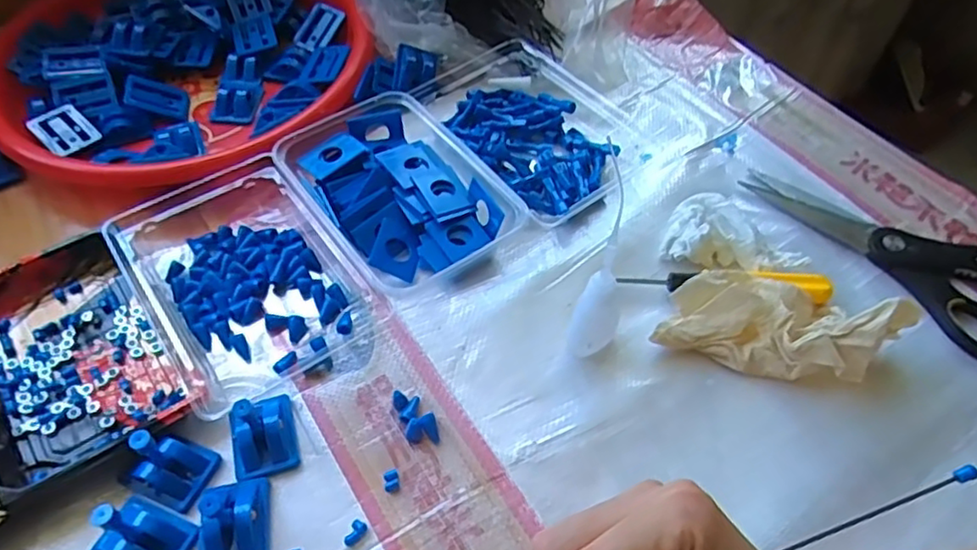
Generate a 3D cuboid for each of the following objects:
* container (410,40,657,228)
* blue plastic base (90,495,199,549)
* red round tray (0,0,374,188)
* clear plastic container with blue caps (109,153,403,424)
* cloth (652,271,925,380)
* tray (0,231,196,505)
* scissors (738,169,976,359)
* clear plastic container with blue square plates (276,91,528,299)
[{"bbox_3d":[0.038,-0.125,0.500,0.124,0.034,0.179,-30,59,-20],"label":"container"},{"bbox_3d":[-0.174,0.124,0.309,0.043,0.044,0.035,18,56,13],"label":"blue plastic base"},{"bbox_3d":[-0.252,-0.192,0.538,0.287,0.042,0.301,0,54,0],"label":"red round tray"},{"bbox_3d":[-0.158,-0.004,0.412,0.119,0.031,0.184,-32,60,-21],"label":"clear plastic container with blue caps"},{"bbox_3d":[0.171,0.023,0.376,0.129,0.049,0.063,14,55,10],"label":"cloth"},{"bbox_3d":[-0.250,0.046,0.376,0.099,0.025,0.160,-32,60,-21],"label":"tray"},{"bbox_3d":[0.292,-0.021,0.432,0.097,0.011,0.214,-31,59,-21],"label":"scissors"},{"bbox_3d":[-0.066,-0.060,0.449,0.111,0.036,0.156,-31,59,-21],"label":"clear plastic container with blue square plates"}]

